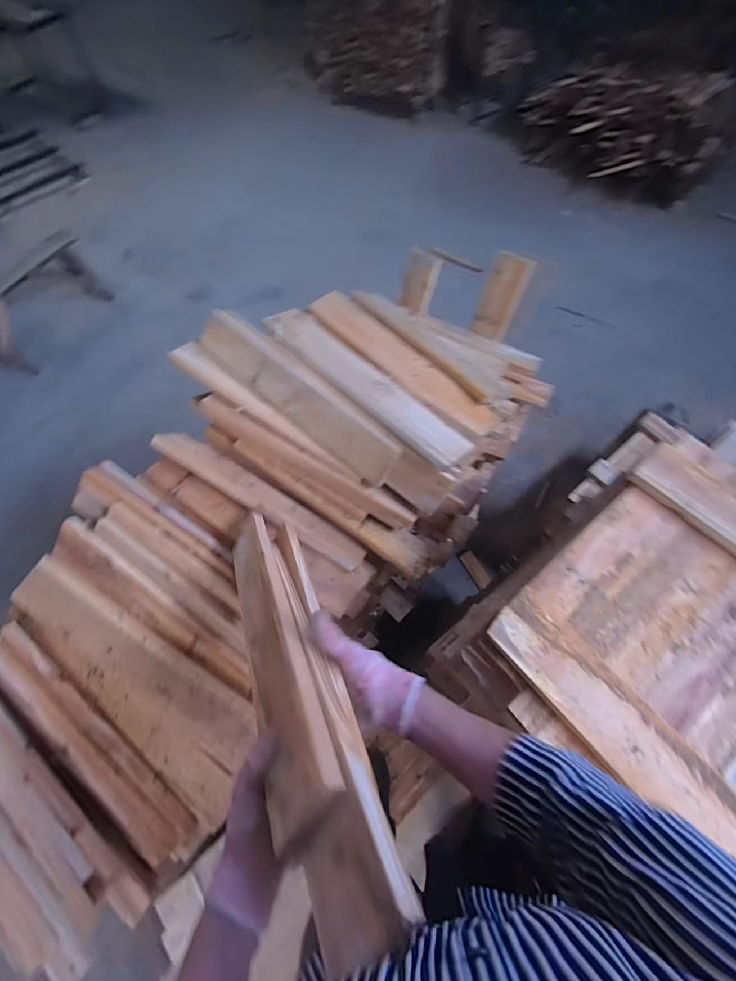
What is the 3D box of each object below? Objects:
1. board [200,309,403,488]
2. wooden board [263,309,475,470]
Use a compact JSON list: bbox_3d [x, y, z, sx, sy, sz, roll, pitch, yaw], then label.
[{"bbox_3d":[-0.142,-0.193,0.804,0.487,0.033,0.100,40,112,13],"label":"board"},{"bbox_3d":[-0.011,-0.215,0.786,0.106,0.032,0.490,-39,69,-17],"label":"wooden board"}]

